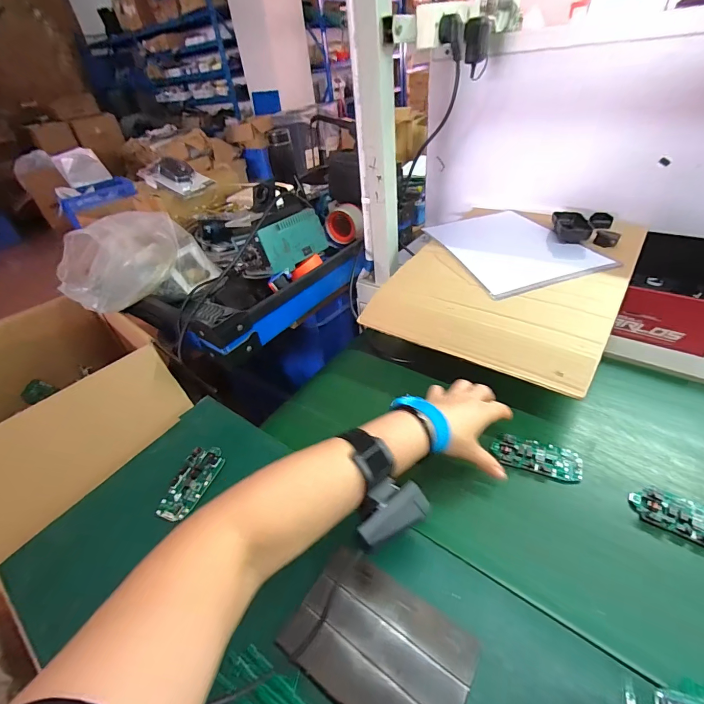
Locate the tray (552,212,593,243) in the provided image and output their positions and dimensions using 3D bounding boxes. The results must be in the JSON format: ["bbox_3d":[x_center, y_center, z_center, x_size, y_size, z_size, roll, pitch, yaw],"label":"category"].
[{"bbox_3d":[0.407,-0.235,0.678,0.060,0.024,0.101,11,43,21],"label":"tray"}]

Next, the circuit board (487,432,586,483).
[{"bbox_3d":[0.223,0.127,0.441,0.099,0.009,0.046,10,42,20],"label":"circuit board"}]

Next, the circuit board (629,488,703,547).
[{"bbox_3d":[0.344,0.170,0.369,0.098,0.012,0.046,17,45,27],"label":"circuit board"}]

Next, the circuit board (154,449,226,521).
[{"bbox_3d":[-0.203,0.164,0.463,0.044,0.005,0.095,21,51,5],"label":"circuit board"}]

